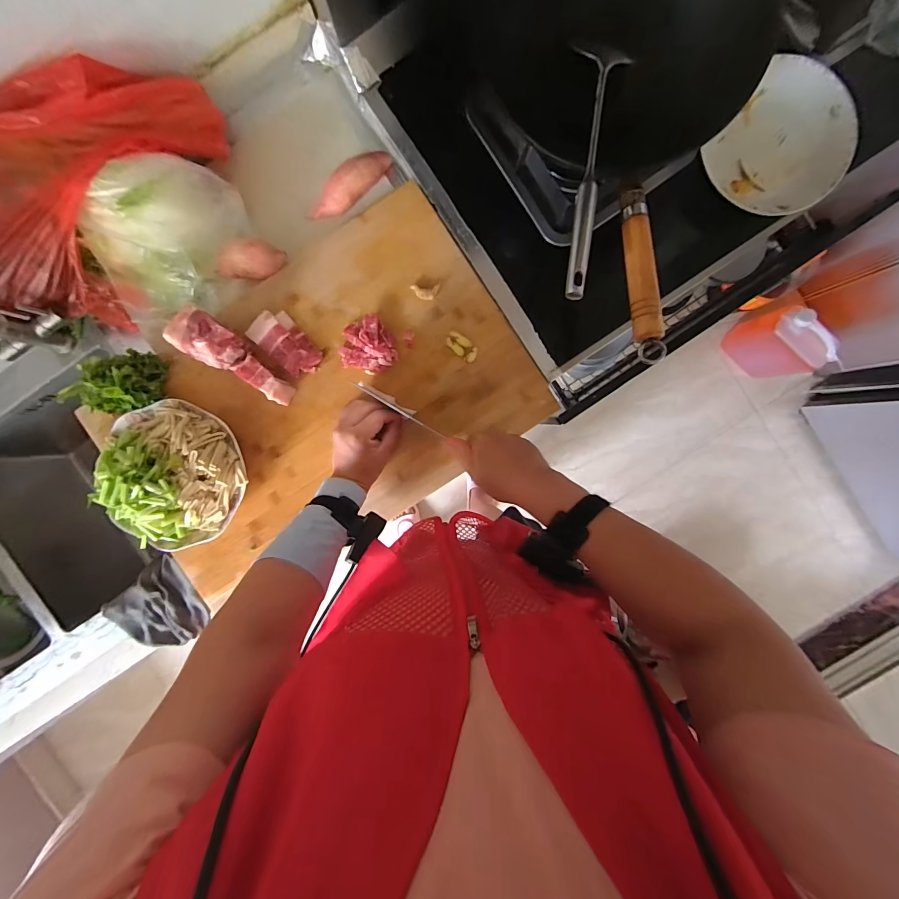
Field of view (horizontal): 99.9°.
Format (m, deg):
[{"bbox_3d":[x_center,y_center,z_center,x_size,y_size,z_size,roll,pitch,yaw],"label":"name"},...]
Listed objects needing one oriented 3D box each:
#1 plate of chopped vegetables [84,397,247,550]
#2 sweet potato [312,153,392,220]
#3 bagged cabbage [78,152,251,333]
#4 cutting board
[{"bbox_3d":[-0.374,0.035,0.513,0.172,0.091,0.193,-21,93,2],"label":"plate of chopped vegetables"},{"bbox_3d":[-0.136,-0.367,0.523,0.134,0.031,0.036,-42,92,3],"label":"sweet potato"},{"bbox_3d":[-0.376,-0.275,0.504,0.139,0.122,0.191,15,93,0],"label":"bagged cabbage"},{"bbox_3d":[-0.179,-0.085,0.545,0.589,0.031,0.395,-25,93,2],"label":"cutting board"}]

